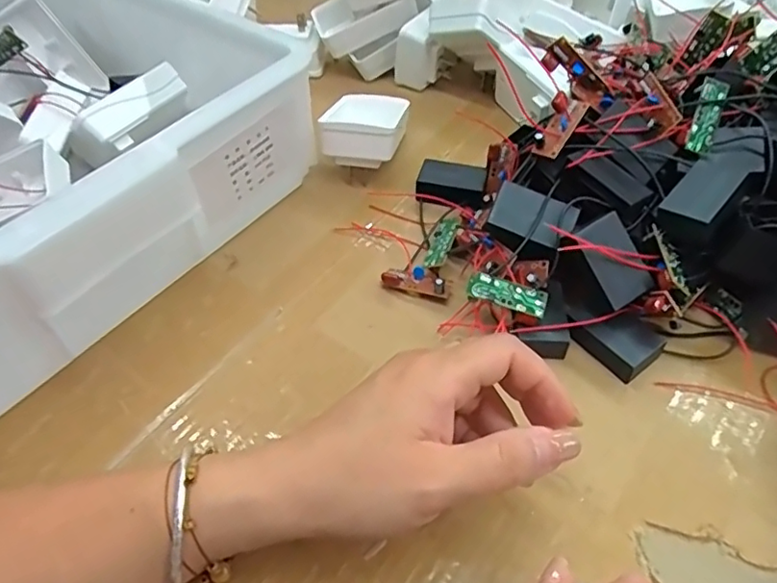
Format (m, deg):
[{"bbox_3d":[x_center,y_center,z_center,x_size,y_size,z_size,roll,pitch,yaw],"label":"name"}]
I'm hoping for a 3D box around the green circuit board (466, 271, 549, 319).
[{"bbox_3d":[0.066,0.002,0.319,0.044,0.005,0.017,20,67,4],"label":"green circuit board"}]

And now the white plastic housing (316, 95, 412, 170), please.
[{"bbox_3d":[-0.017,-0.123,0.433,0.055,0.034,0.077,6,40,6],"label":"white plastic housing"}]

